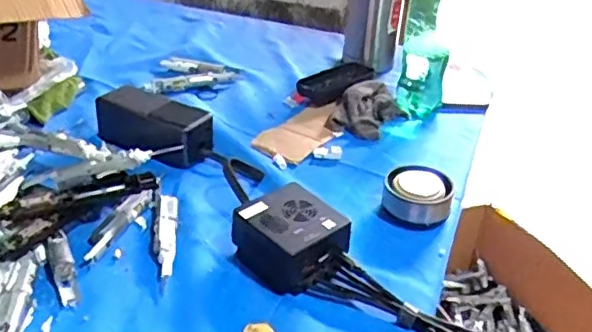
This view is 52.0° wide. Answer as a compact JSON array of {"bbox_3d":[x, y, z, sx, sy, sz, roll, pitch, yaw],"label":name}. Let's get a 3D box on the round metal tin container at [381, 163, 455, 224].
[{"bbox_3d":[0.120,0.029,0.600,0.064,0.039,0.063,3,33,-2],"label":"round metal tin container"}]

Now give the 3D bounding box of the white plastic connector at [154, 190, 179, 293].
[{"bbox_3d":[-0.116,0.061,0.543,0.023,0.015,0.122,-3,33,-11],"label":"white plastic connector"}]

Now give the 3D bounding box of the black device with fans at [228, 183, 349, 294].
[{"bbox_3d":[-0.005,0.061,0.524,0.073,0.050,0.083,-23,42,-35],"label":"black device with fans"}]

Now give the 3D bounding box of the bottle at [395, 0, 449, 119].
[{"bbox_3d":[0.164,-0.175,0.739,0.055,0.239,0.059,6,33,6],"label":"bottle"}]

